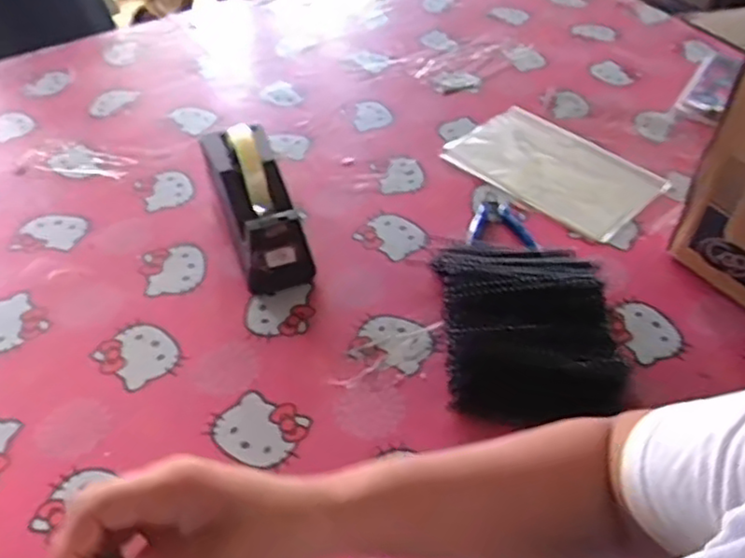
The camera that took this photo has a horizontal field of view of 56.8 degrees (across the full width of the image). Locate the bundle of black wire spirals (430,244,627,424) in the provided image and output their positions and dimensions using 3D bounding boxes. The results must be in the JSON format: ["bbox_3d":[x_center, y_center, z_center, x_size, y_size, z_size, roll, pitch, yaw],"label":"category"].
[{"bbox_3d":[0.153,0.041,0.703,0.166,0.070,0.217,-2,46,-4],"label":"bundle of black wire spirals"}]

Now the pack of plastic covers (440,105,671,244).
[{"bbox_3d":[0.242,-0.153,0.924,0.259,0.016,0.178,36,54,28],"label":"pack of plastic covers"}]

